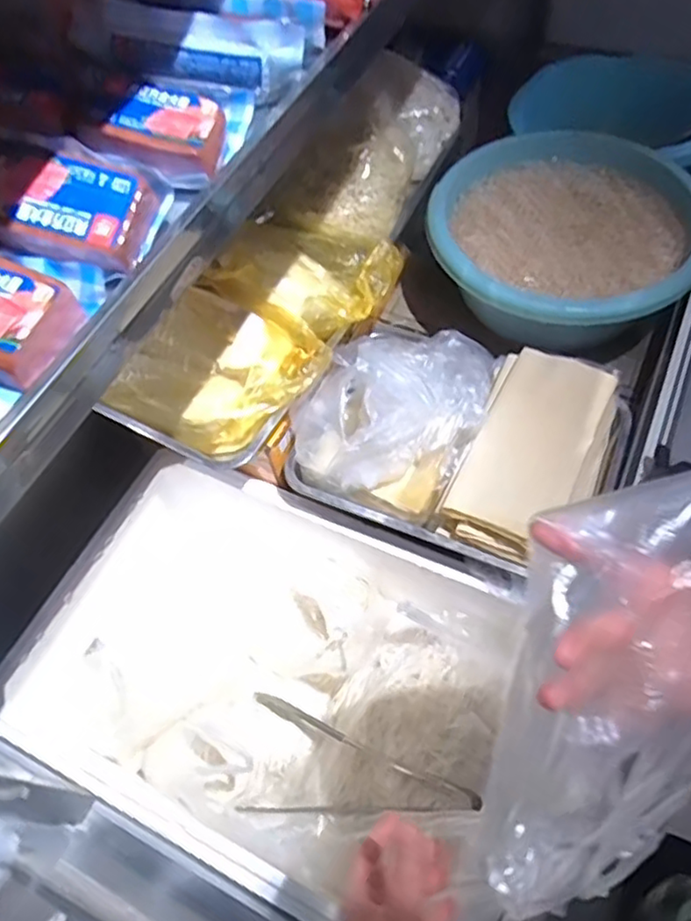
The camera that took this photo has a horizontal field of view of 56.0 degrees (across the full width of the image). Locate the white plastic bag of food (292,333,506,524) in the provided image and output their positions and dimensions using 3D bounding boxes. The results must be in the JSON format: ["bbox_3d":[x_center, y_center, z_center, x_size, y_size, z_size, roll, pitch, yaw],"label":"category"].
[{"bbox_3d":[0.064,-0.091,0.822,0.222,0.131,0.269,18,62,15],"label":"white plastic bag of food"}]

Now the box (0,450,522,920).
[{"bbox_3d":[-0.104,0.260,0.818,0.566,0.159,0.402,21,62,16],"label":"box"}]

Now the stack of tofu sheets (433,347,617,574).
[{"bbox_3d":[0.227,-0.010,0.786,0.155,0.052,0.269,23,63,17],"label":"stack of tofu sheets"}]

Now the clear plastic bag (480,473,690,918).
[{"bbox_3d":[0.143,0.127,0.337,0.106,0.039,0.258,14,105,12],"label":"clear plastic bag"}]

